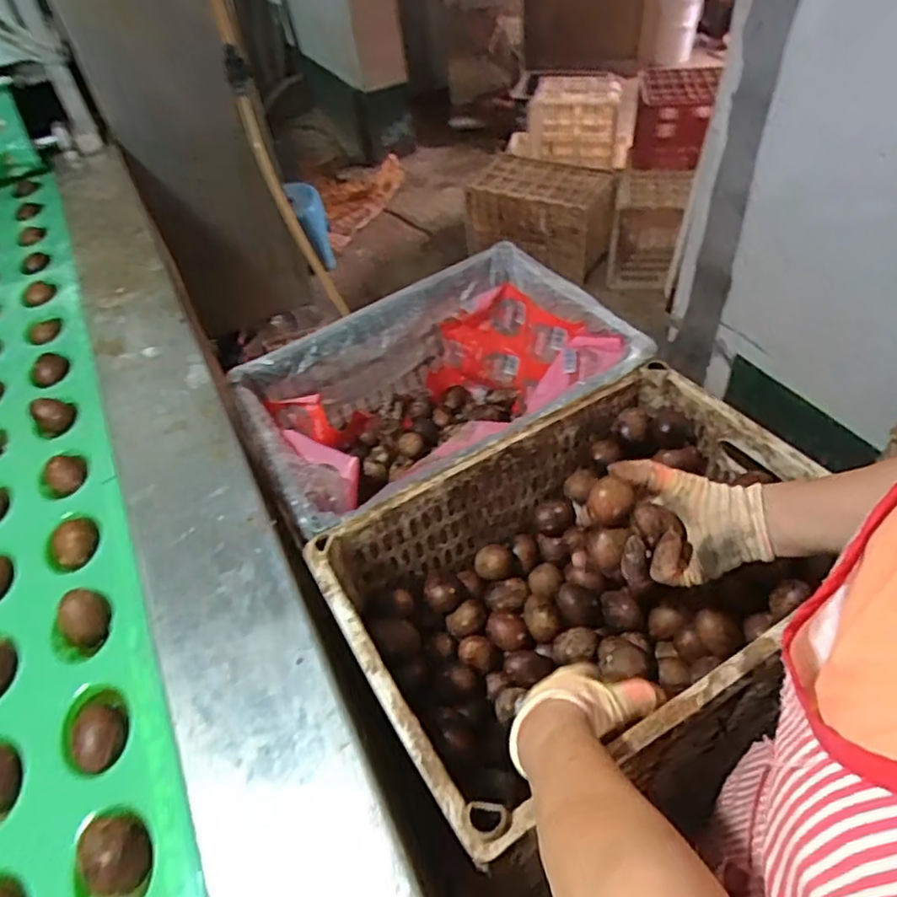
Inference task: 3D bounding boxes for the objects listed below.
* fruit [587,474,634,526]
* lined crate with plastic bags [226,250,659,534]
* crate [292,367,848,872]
[{"bbox_3d":[0.134,0.048,0.532,0.034,0.031,0.030,22,53,22],"label":"fruit"},{"bbox_3d":[-0.018,-0.048,0.815,0.430,0.202,0.290,-26,50,-15],"label":"lined crate with plastic bags"},{"bbox_3d":[0.132,0.142,0.611,0.429,0.178,0.317,-25,51,-18],"label":"crate"}]

